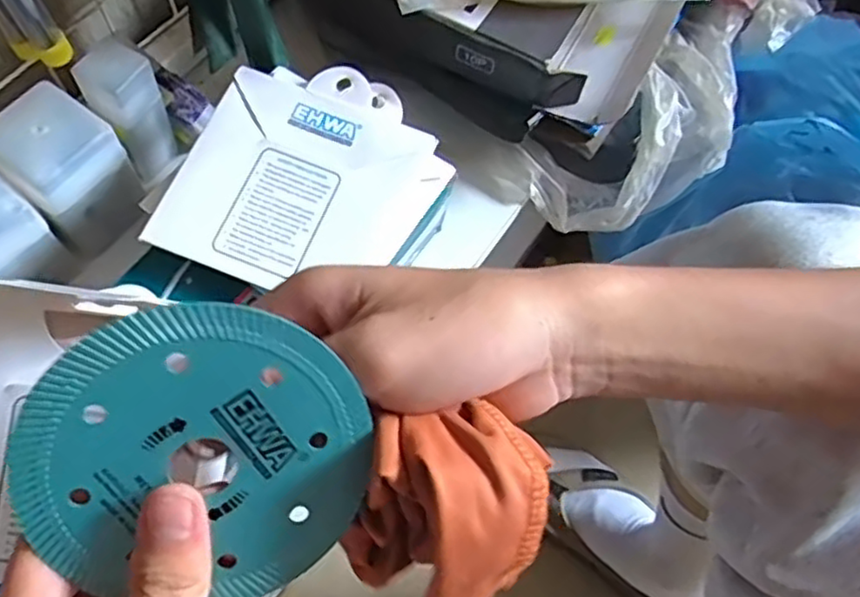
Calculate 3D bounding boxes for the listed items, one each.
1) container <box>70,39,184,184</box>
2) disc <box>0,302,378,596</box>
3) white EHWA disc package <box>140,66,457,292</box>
[{"bbox_3d":[-0.202,-0.127,0.470,0.031,0.097,0.040,35,69,14],"label":"container"},{"bbox_3d":[-0.069,0.050,0.209,0.098,0.004,0.097,-4,106,-15],"label":"disc"},{"bbox_3d":[-0.072,-0.072,0.419,0.142,0.015,0.150,22,70,2],"label":"white EHWA disc package"}]

